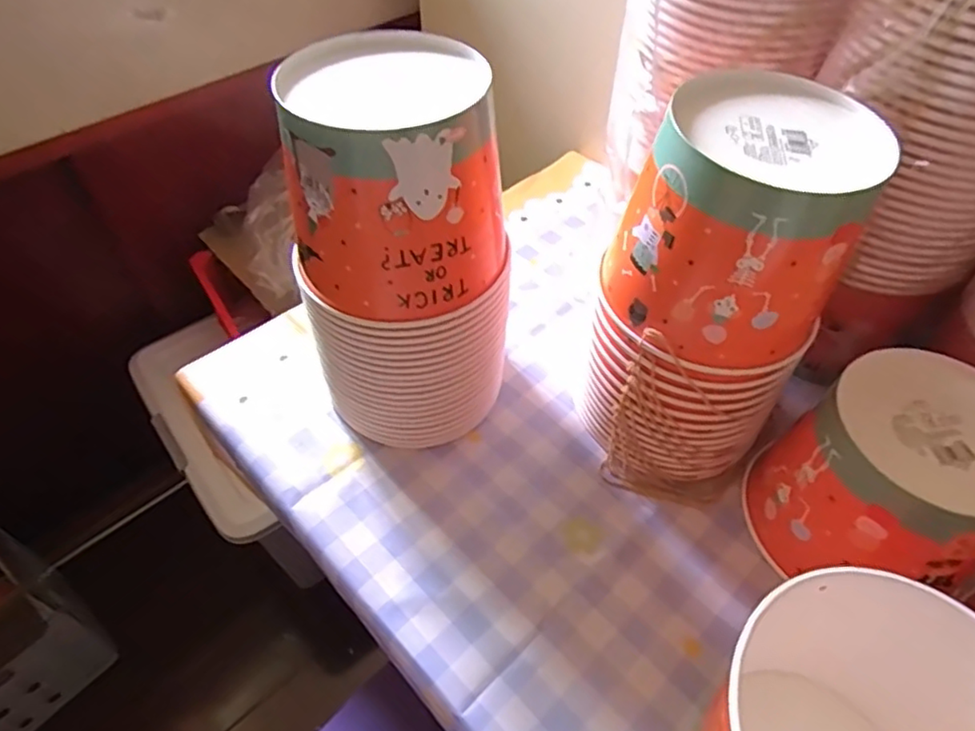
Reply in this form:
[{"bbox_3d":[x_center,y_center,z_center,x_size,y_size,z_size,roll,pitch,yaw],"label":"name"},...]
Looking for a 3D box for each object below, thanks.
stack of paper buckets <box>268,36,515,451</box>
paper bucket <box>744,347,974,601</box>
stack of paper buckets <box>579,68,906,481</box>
[{"bbox_3d":[-0.060,-0.075,0.481,0.153,0.279,0.144,-7,50,-8],"label":"stack of paper buckets"},{"bbox_3d":[0.280,0.082,0.445,0.144,0.123,0.138,0,50,0],"label":"paper bucket"},{"bbox_3d":[0.163,-0.044,0.462,0.143,0.265,0.148,29,54,21],"label":"stack of paper buckets"}]

